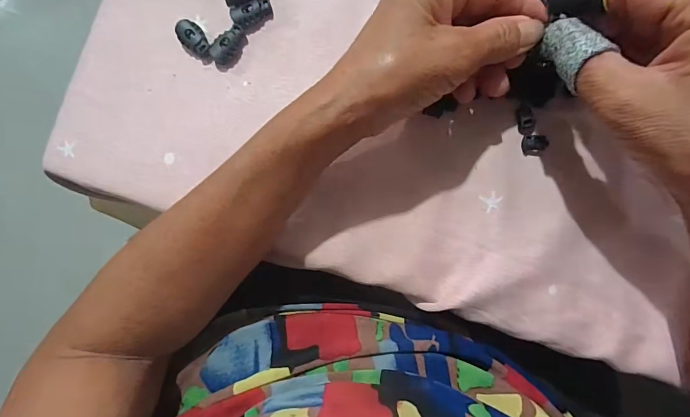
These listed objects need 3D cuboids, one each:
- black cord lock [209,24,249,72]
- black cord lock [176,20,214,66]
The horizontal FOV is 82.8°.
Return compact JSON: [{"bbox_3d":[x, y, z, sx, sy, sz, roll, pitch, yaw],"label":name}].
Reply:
[{"bbox_3d":[-0.082,-0.114,0.277,0.017,0.009,0.032,32,89,6],"label":"black cord lock"},{"bbox_3d":[-0.107,-0.119,0.278,0.017,0.008,0.034,-38,84,1],"label":"black cord lock"}]

